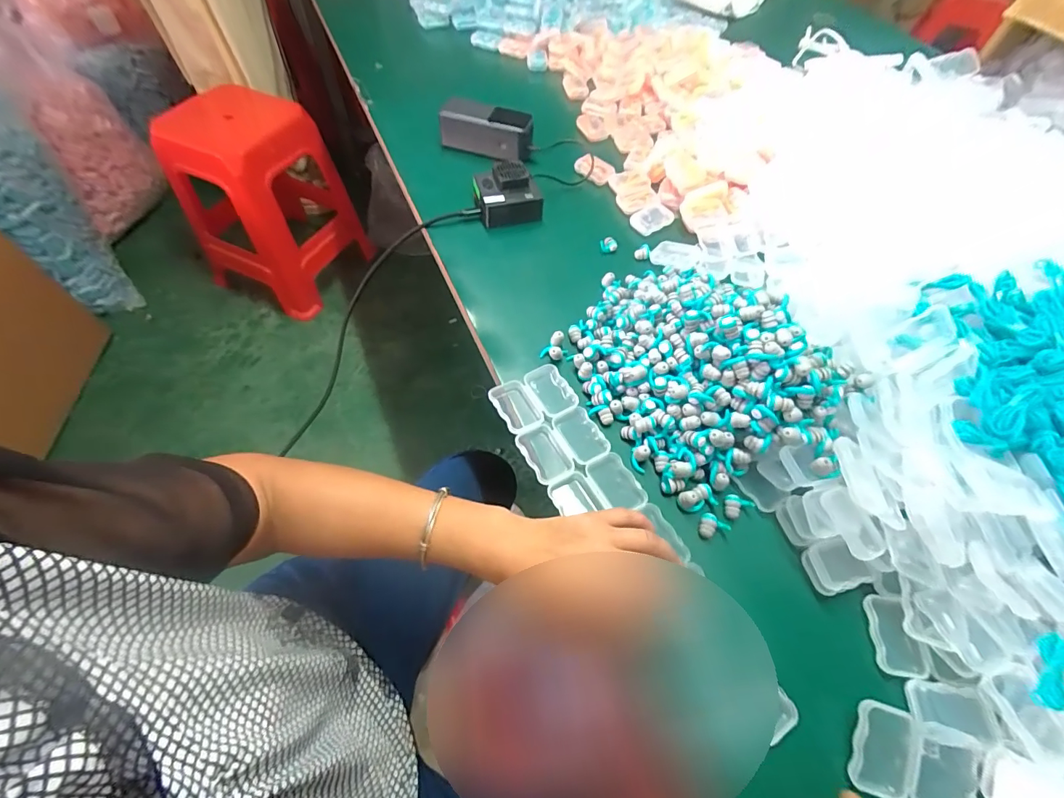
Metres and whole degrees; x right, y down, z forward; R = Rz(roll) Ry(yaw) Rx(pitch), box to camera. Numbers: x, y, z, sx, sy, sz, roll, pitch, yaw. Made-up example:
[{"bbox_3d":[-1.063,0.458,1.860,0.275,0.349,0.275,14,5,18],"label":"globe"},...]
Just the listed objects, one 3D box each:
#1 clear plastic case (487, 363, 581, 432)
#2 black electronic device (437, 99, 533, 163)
[{"bbox_3d":[0.002,0.000,0.446,0.075,0.013,0.058,-26,63,-19],"label":"clear plastic case"},{"bbox_3d":[-0.068,-0.402,0.679,0.149,0.055,0.059,22,59,9],"label":"black electronic device"}]

